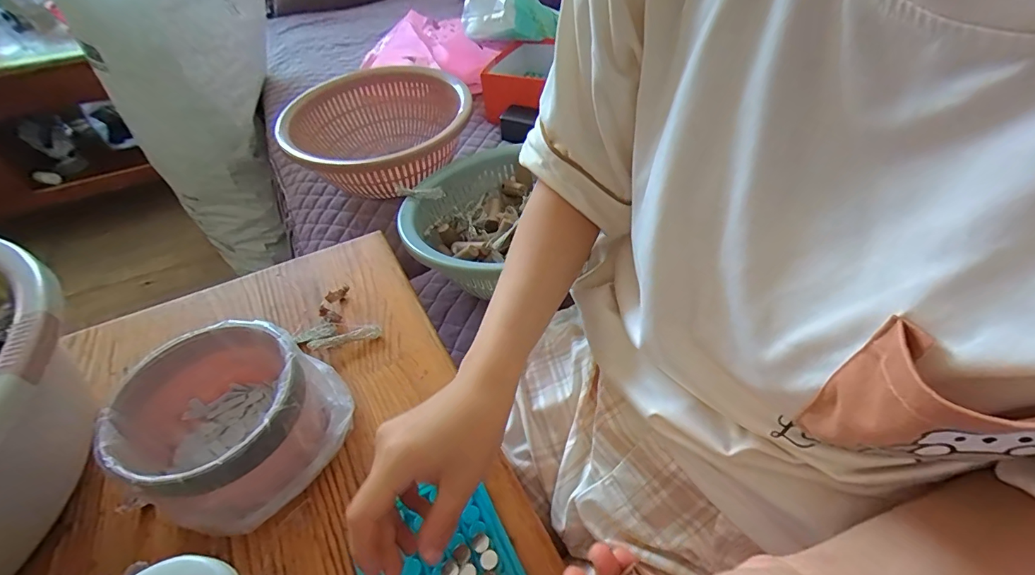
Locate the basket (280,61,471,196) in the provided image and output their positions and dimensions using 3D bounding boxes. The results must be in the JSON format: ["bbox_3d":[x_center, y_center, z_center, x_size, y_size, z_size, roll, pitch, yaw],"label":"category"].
[{"bbox_3d":[-0.222,-0.252,0.736,0.280,0.118,0.341,-12,47,-9],"label":"basket"}]

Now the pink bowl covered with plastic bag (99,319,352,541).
[{"bbox_3d":[-0.200,0.093,0.324,0.119,0.085,0.126,-1,46,2],"label":"pink bowl covered with plastic bag"}]

